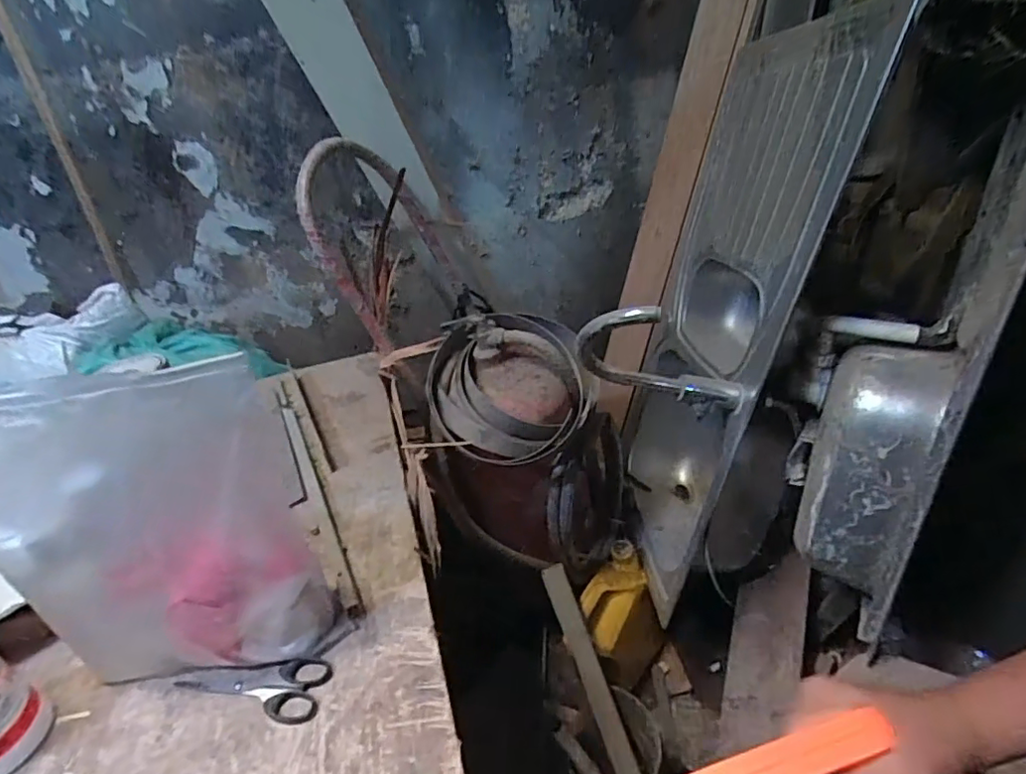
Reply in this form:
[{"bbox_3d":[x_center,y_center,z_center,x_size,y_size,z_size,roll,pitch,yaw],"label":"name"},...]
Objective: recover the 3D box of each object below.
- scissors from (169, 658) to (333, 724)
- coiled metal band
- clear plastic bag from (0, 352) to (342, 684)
[{"bbox_3d":[-0.255,0.282,0.538,0.161,0.015,0.056,1,33,13],"label":"scissors"},{"bbox_3d":[0.002,0.000,0.972,0.282,0.072,0.257,1,65,-2],"label":"coiled metal band"},{"bbox_3d":[-0.316,0.138,0.492,0.272,0.297,0.094,-6,33,5],"label":"clear plastic bag"}]

